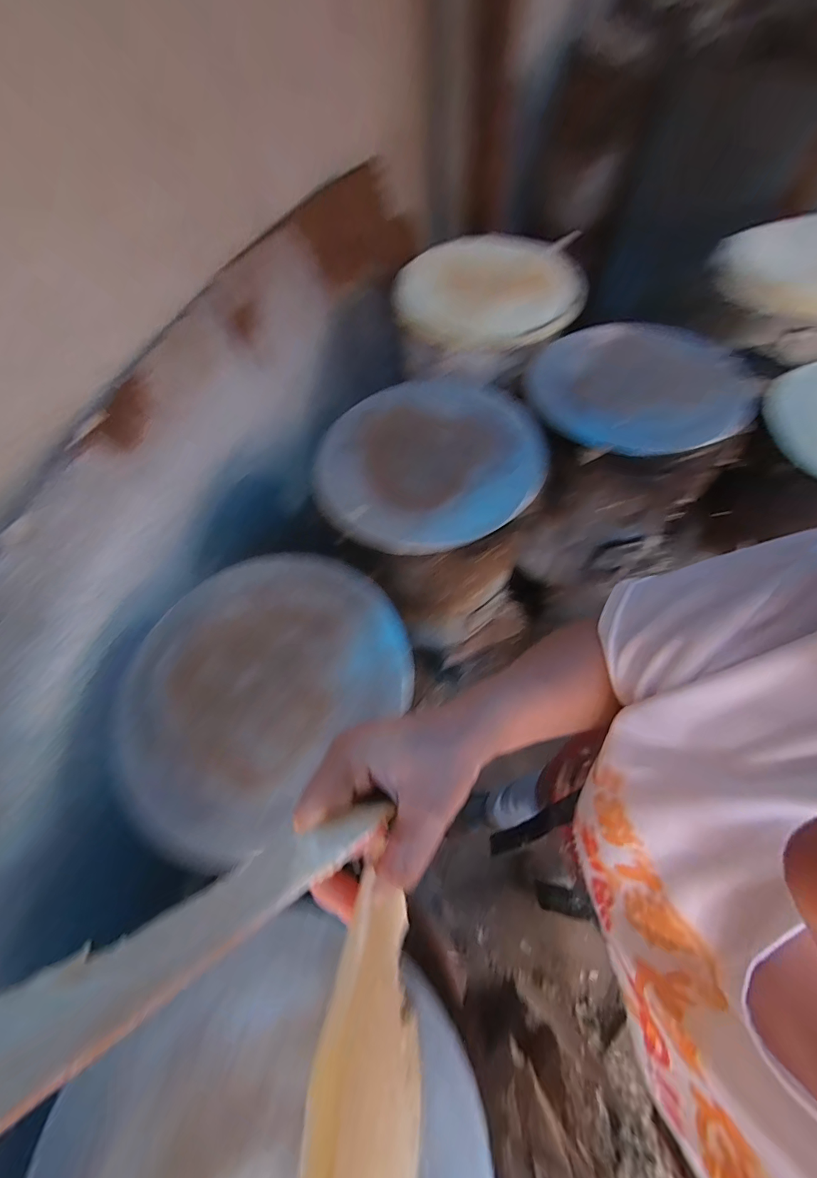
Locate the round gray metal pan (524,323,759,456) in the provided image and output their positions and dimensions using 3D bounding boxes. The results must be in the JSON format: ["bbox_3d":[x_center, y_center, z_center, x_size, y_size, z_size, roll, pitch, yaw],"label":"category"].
[{"bbox_3d":[0.422,-0.384,0.738,0.379,0.022,0.358,-1,63,2],"label":"round gray metal pan"}]

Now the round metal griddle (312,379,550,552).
[{"bbox_3d":[0.036,-0.227,0.667,0.386,0.031,0.339,-13,60,-3],"label":"round metal griddle"}]

